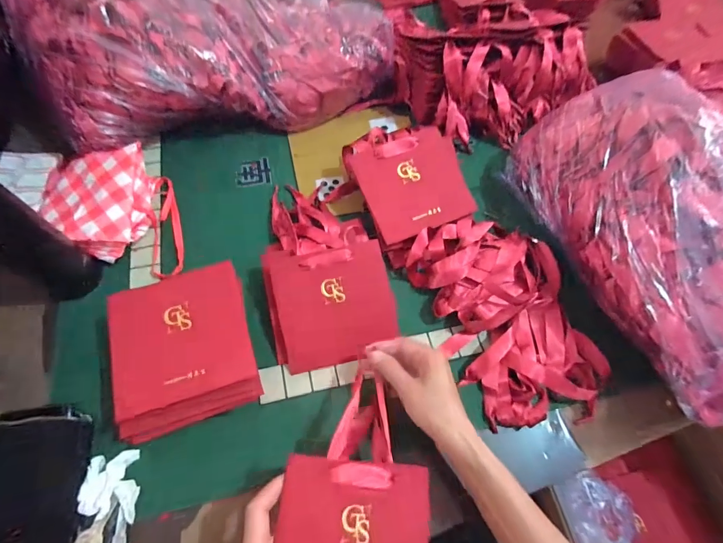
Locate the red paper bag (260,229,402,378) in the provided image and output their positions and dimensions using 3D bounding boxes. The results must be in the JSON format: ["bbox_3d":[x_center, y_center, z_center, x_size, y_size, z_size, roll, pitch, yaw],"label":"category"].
[{"bbox_3d":[-0.030,0.040,0.460,0.140,0.008,0.138,-12,90,-7],"label":"red paper bag"}]

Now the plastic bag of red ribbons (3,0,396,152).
[{"bbox_3d":[-0.222,-0.355,0.572,0.495,0.151,0.270,-22,65,-15],"label":"plastic bag of red ribbons"}]

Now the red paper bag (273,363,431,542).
[{"bbox_3d":[-0.003,0.207,0.346,0.132,0.033,0.214,4,61,-1],"label":"red paper bag"}]

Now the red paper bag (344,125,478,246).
[{"bbox_3d":[0.071,-0.135,0.532,0.148,0.017,0.164,-21,81,-8],"label":"red paper bag"}]

